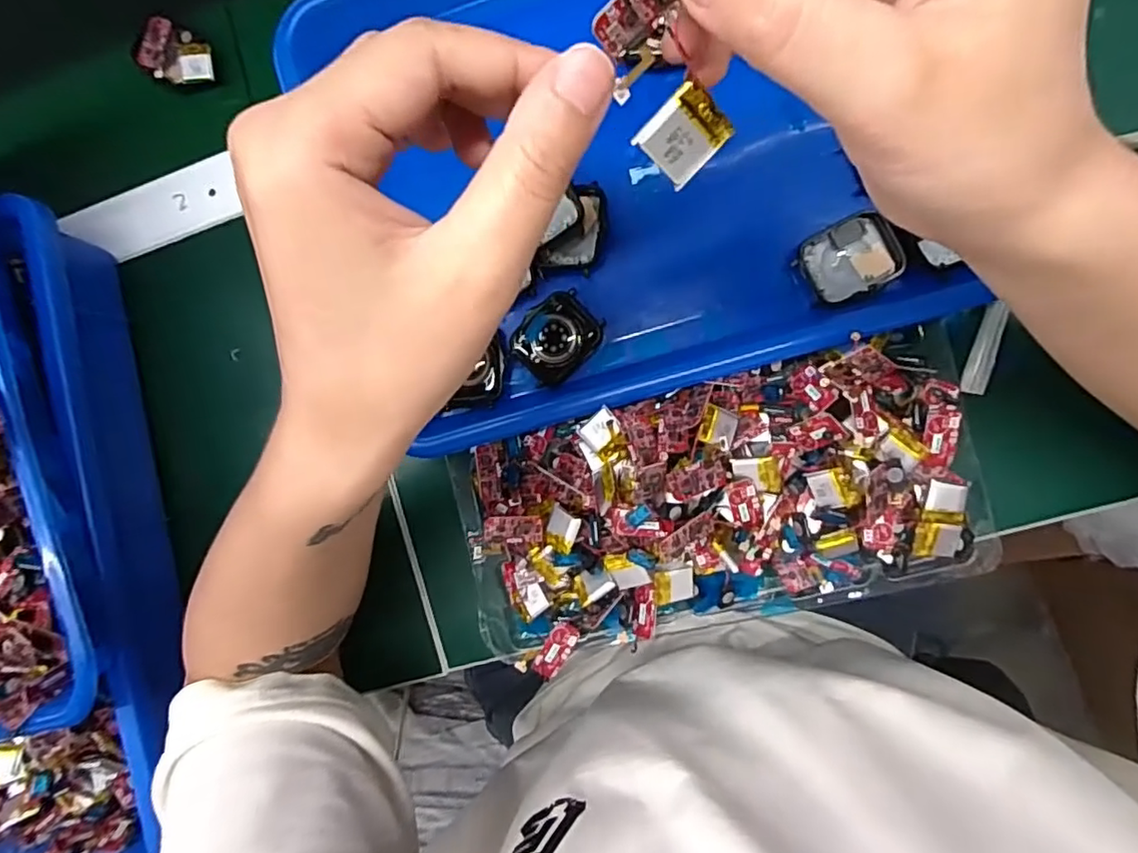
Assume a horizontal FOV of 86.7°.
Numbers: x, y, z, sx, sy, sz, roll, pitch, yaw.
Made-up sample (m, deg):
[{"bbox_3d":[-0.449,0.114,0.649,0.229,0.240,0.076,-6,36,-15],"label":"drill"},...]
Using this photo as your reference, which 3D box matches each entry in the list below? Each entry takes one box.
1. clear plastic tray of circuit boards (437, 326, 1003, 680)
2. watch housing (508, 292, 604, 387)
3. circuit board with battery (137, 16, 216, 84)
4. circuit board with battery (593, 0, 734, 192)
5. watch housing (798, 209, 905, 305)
[{"bbox_3d":[0.068,0.042,0.297,0.255,0.041,0.123,-15,87,8],"label":"clear plastic tray of circuit boards"},{"bbox_3d":[-0.007,-0.046,0.308,0.036,0.005,0.045,44,96,7],"label":"watch housing"},{"bbox_3d":[-0.236,-0.223,0.364,0.055,0.016,0.031,31,94,8],"label":"circuit board with battery"},{"bbox_3d":[0.022,-0.087,0.141,0.026,0.065,0.014,-16,53,8],"label":"circuit board with battery"},{"bbox_3d":[0.136,-0.082,0.290,0.044,0.005,0.036,-26,86,8],"label":"watch housing"}]

